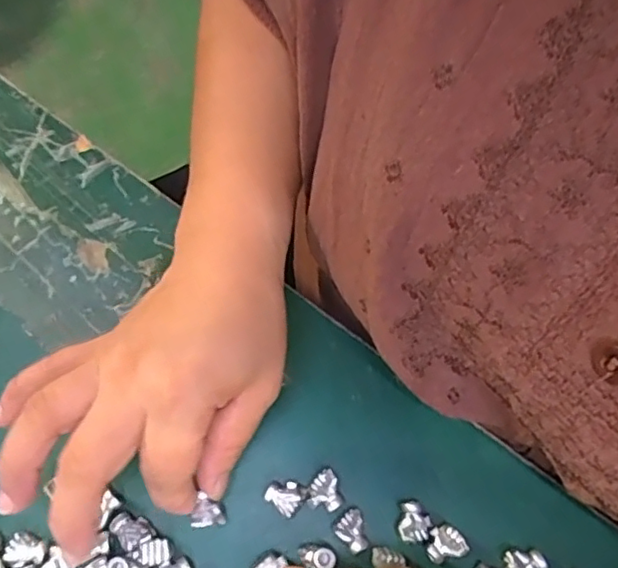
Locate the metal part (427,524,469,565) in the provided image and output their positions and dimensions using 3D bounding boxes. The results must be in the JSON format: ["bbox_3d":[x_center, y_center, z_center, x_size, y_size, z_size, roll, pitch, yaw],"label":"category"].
[{"bbox_3d":[0.061,0.116,0.266,0.018,0.008,0.014,-22,73,-9],"label":"metal part"}]

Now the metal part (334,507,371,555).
[{"bbox_3d":[0.019,0.112,0.268,0.014,0.009,0.017,-27,74,-11],"label":"metal part"}]

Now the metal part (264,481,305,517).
[{"bbox_3d":[-0.011,0.097,0.272,0.015,0.011,0.014,37,73,10],"label":"metal part"}]

